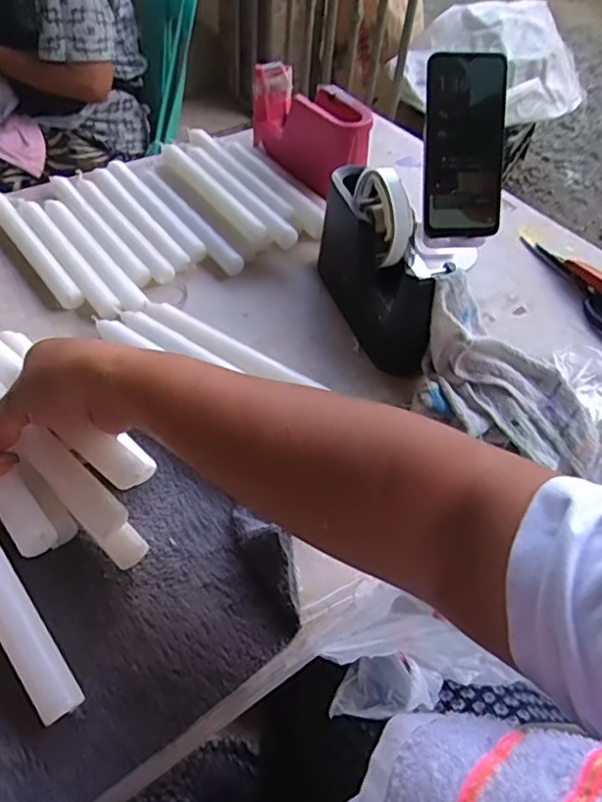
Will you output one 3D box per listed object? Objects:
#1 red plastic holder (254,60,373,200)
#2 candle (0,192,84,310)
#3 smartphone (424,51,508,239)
[{"bbox_3d":[0.011,-0.316,0.684,0.072,0.086,0.184,-20,55,-21],"label":"red plastic holder"},{"bbox_3d":[-0.272,-0.155,0.588,0.021,0.016,0.198,-29,59,-26],"label":"candle"},{"bbox_3d":[0.155,-0.240,0.553,0.073,0.161,0.013,-3,15,-3],"label":"smartphone"}]

